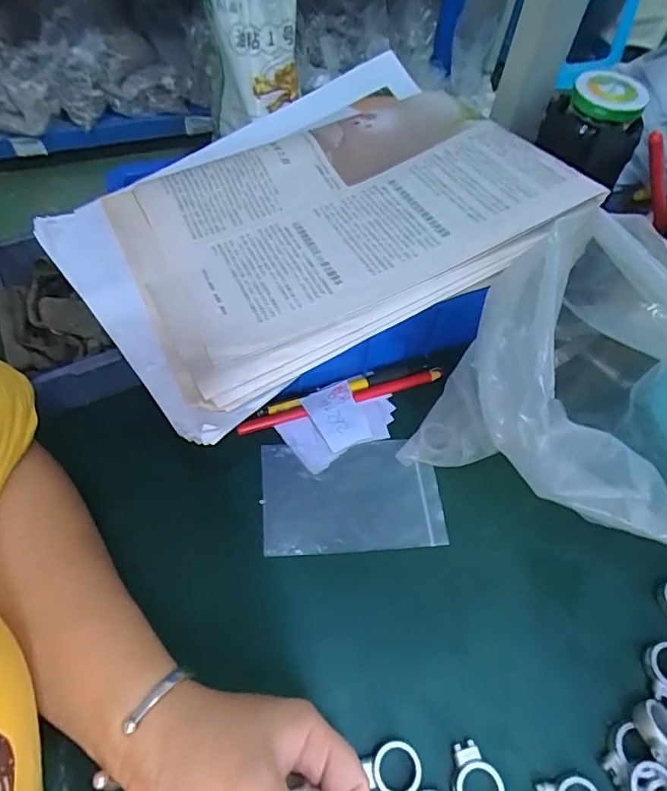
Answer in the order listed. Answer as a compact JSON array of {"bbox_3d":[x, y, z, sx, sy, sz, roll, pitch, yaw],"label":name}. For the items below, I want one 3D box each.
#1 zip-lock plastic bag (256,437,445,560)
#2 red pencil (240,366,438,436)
[{"bbox_3d":[0.013,0.070,0.358,0.123,0.004,0.077,-3,61,-5],"label":"zip-lock plastic bag"},{"bbox_3d":[0.008,0.004,0.394,0.165,0.011,0.009,-15,60,-13],"label":"red pencil"}]

